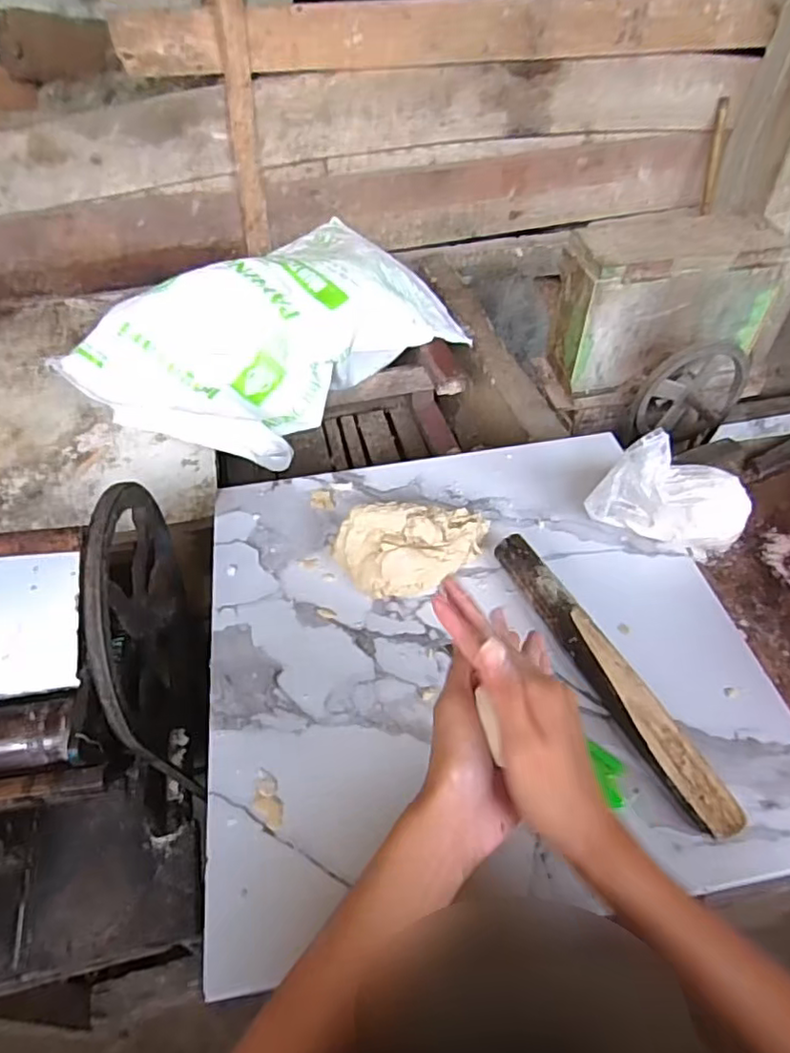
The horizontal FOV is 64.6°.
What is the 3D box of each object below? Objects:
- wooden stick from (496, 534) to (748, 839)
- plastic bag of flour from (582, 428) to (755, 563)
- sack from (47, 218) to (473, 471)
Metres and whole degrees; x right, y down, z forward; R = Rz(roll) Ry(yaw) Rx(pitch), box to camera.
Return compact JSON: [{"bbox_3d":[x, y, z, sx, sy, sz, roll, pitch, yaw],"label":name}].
[{"bbox_3d":[0.180,0.122,0.548,0.033,0.032,0.300,-20,52,-18],"label":"wooden stick"},{"bbox_3d":[0.280,-0.033,0.631,0.157,0.111,0.063,2,48,0],"label":"plastic bag of flour"},{"bbox_3d":[-0.217,-0.361,1.159,0.385,0.185,0.626,35,56,26],"label":"sack"}]

